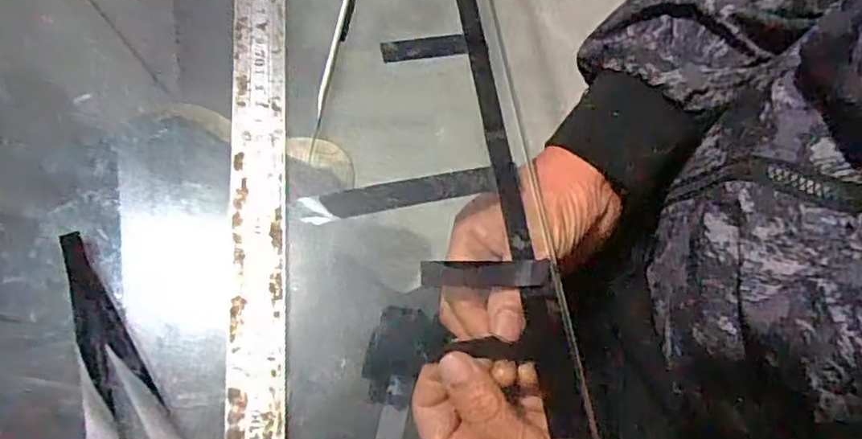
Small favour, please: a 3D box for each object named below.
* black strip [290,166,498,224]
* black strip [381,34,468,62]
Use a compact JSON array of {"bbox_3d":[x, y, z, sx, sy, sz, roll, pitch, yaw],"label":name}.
[{"bbox_3d":[-0.020,-0.014,0.345,0.113,0.004,0.016,-11,85,-6],"label":"black strip"},{"bbox_3d":[-0.004,-0.103,0.368,0.051,0.005,0.013,-7,81,-6],"label":"black strip"}]

